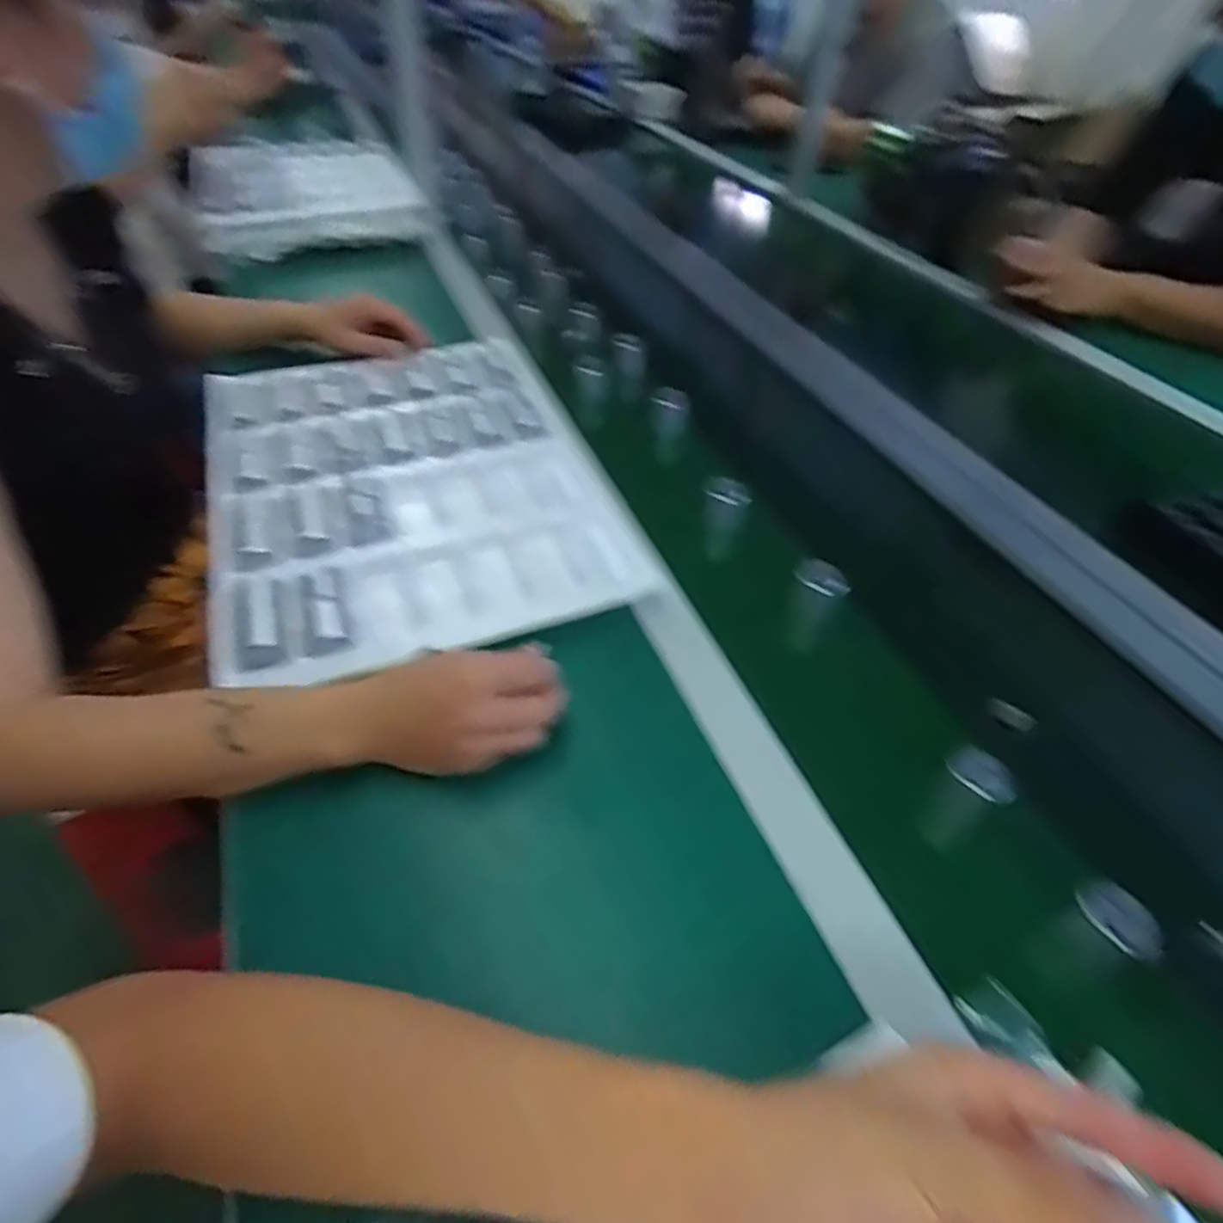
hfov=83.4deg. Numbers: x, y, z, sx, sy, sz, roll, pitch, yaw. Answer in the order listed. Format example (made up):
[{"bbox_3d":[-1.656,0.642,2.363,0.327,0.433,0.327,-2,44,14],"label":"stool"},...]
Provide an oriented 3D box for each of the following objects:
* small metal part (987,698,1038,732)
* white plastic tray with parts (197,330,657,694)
[{"bbox_3d":[0.275,0.072,0.473,0.031,0.010,0.010,32,54,27],"label":"small metal part"},{"bbox_3d":[-0.185,-0.124,0.623,0.317,0.032,0.444,-16,51,-15],"label":"white plastic tray with parts"}]

